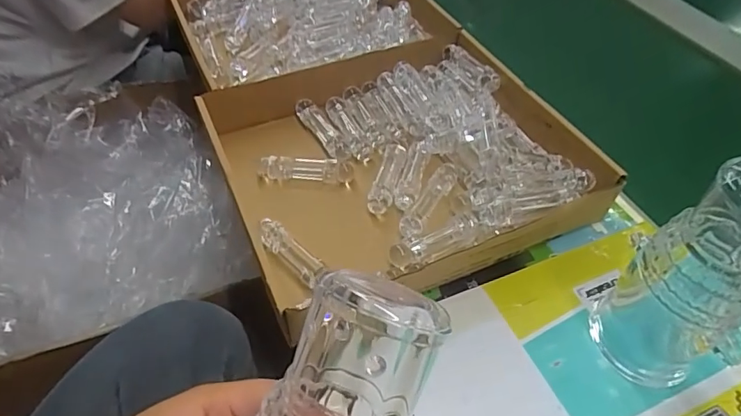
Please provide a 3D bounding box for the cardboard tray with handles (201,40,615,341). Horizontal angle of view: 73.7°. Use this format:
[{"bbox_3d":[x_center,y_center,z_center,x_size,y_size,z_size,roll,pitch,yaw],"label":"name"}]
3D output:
[{"bbox_3d":[0.025,-0.046,0.483,0.316,0.060,0.280,-19,51,-16],"label":"cardboard tray with handles"}]

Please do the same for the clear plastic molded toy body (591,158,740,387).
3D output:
[{"bbox_3d":[0.220,0.043,0.324,0.081,0.177,0.081,-30,55,-23],"label":"clear plastic molded toy body"}]

